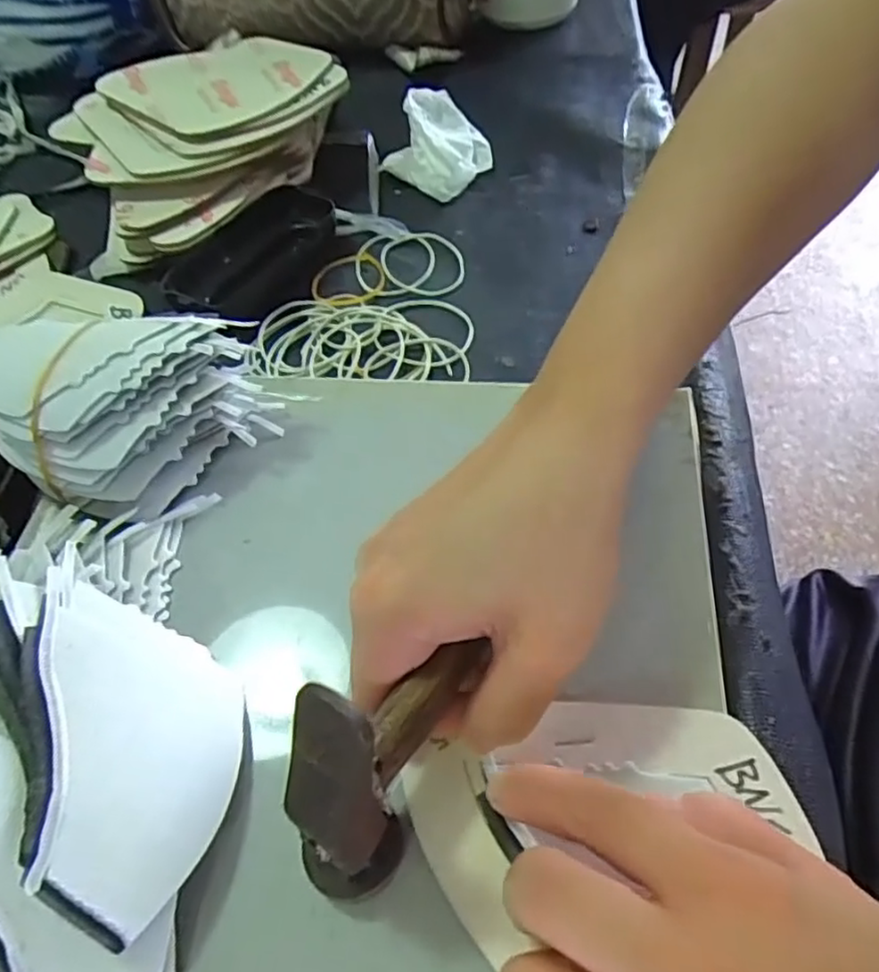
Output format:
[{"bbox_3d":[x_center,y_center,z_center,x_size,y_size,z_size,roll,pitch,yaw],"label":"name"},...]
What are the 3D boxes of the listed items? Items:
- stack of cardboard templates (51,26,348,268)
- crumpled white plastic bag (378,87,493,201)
[{"bbox_3d":[-0.165,-0.229,0.450,0.153,0.063,0.190,35,64,26],"label":"stack of cardboard templates"},{"bbox_3d":[0.005,-0.235,0.460,0.065,0.036,0.078,23,60,20],"label":"crumpled white plastic bag"}]

